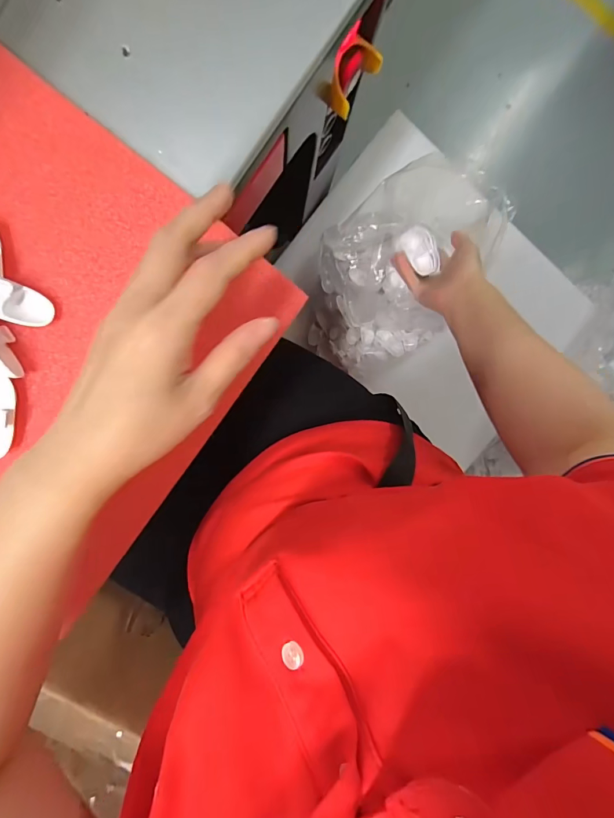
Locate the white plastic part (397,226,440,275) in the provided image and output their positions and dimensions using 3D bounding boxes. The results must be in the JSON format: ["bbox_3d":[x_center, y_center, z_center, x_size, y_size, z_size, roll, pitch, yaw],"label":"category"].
[{"bbox_3d":[0.144,-0.199,0.492,0.038,0.014,0.060,-41,98,2],"label":"white plastic part"}]

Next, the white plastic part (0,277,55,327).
[{"bbox_3d":[-0.198,-0.072,0.252,0.058,0.010,0.025,21,96,-27],"label":"white plastic part"}]

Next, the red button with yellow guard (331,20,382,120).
[{"bbox_3d":[0.041,-0.302,0.345,0.030,0.043,0.059,36,94,-7],"label":"red button with yellow guard"}]

